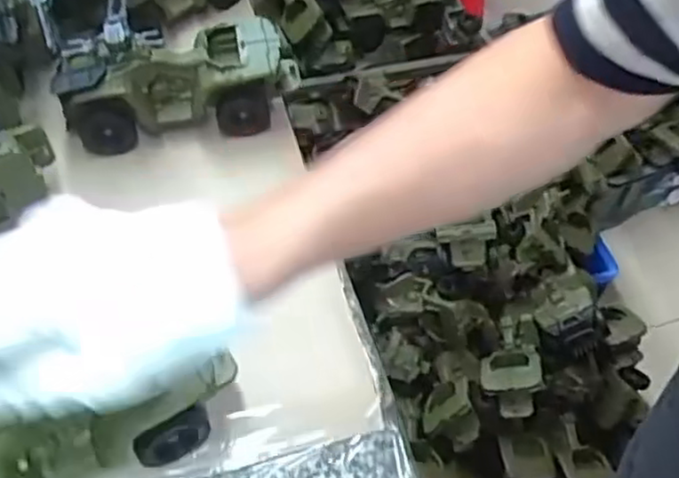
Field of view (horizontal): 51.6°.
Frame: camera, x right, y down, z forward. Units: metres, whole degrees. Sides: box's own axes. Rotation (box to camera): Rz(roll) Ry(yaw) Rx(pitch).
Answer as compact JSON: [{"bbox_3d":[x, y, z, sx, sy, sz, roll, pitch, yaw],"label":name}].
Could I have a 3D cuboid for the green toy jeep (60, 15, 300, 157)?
[{"bbox_3d":[-0.133,-0.129,0.599,0.195,0.068,0.074,-11,53,-8],"label":"green toy jeep"}]

